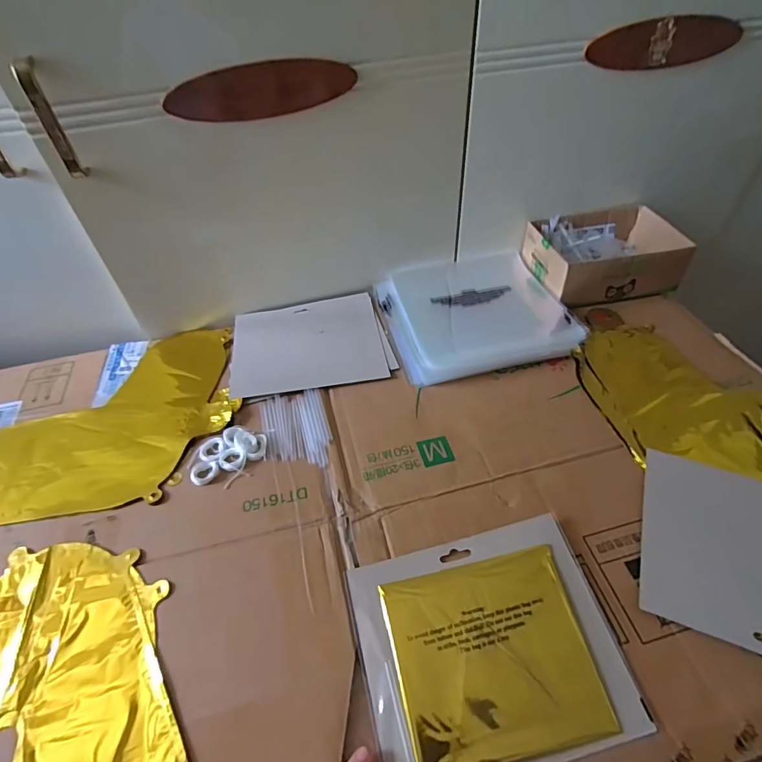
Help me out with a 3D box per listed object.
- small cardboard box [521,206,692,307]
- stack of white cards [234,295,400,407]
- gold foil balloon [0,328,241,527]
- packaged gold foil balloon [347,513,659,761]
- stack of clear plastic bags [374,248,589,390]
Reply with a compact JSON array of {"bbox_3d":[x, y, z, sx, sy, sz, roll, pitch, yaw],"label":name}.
[{"bbox_3d":[0.309,-0.179,0.652,0.179,0.070,0.137,-10,49,-6],"label":"small cardboard box"},{"bbox_3d":[-0.093,-0.051,0.600,0.197,0.005,0.166,-11,49,-6],"label":"stack of white cards"},{"bbox_3d":[-0.371,0.043,0.532,0.387,0.009,0.253,-8,48,-4],"label":"gold foil balloon"},{"bbox_3d":[0.085,0.206,0.366,0.197,0.018,0.160,-11,47,-7],"label":"packaged gold foil balloon"},{"bbox_3d":[0.122,-0.097,0.619,0.228,0.020,0.213,-10,49,-6],"label":"stack of clear plastic bags"}]

